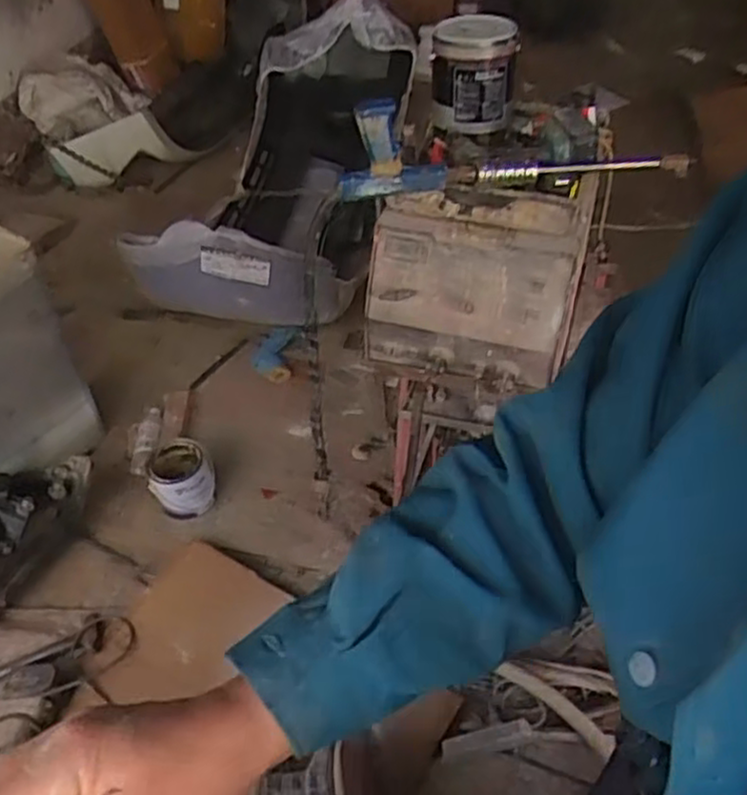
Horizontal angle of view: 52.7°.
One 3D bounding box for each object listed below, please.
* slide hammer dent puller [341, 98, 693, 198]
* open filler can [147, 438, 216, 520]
[{"bbox_3d":[0.251,-0.401,1.281,0.613,0.152,0.099,-2,47,-16],"label":"slide hammer dent puller"},{"bbox_3d":[-0.487,0.201,1.926,0.154,0.150,0.163,-3,44,2],"label":"open filler can"}]

